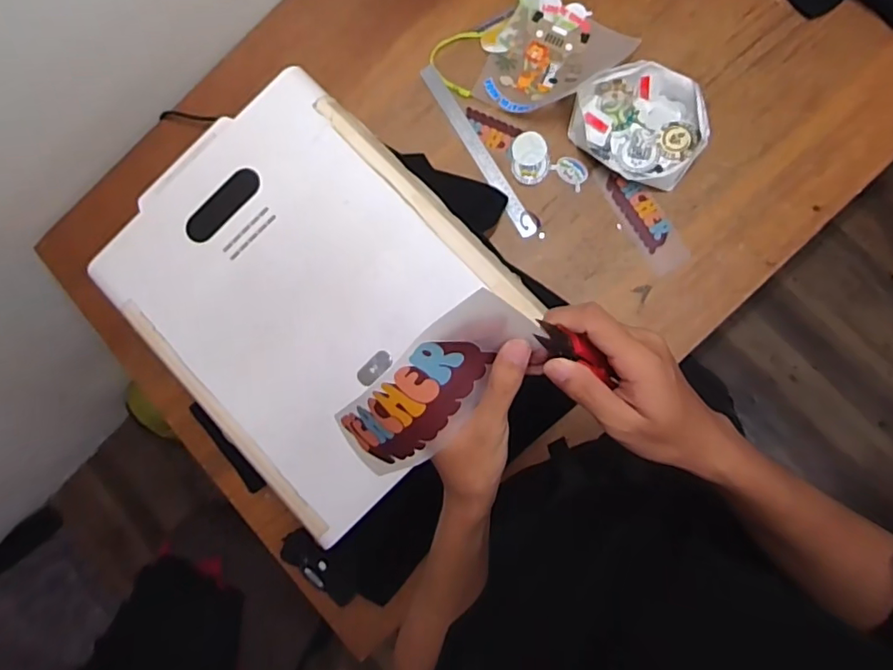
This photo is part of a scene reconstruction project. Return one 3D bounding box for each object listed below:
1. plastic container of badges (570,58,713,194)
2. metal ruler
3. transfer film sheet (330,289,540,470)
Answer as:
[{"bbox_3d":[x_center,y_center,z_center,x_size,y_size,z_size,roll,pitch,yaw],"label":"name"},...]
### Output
[{"bbox_3d":[0.292,-0.322,0.812,0.195,0.038,0.157,37,89,10],"label":"plastic container of badges"},{"bbox_3d":[0.049,-0.297,0.861,0.024,0.005,0.331,-30,81,3],"label":"metal ruler"},{"bbox_3d":[-0.016,0.038,0.342,0.060,0.040,0.165,47,117,10],"label":"transfer film sheet"}]

